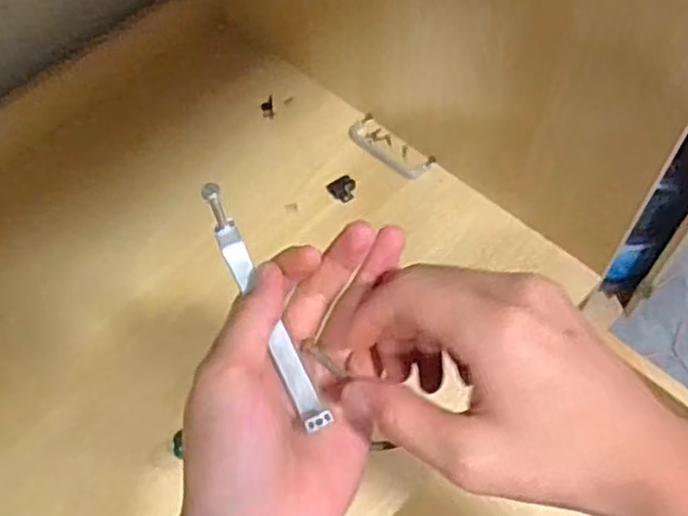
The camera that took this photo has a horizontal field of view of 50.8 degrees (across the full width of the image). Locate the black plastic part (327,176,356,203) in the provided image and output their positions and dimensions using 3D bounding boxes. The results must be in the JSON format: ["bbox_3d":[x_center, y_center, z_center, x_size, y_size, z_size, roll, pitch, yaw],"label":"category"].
[{"bbox_3d":[0.000,-0.075,0.794,0.029,0.004,0.032,-30,62,-17],"label":"black plastic part"}]

